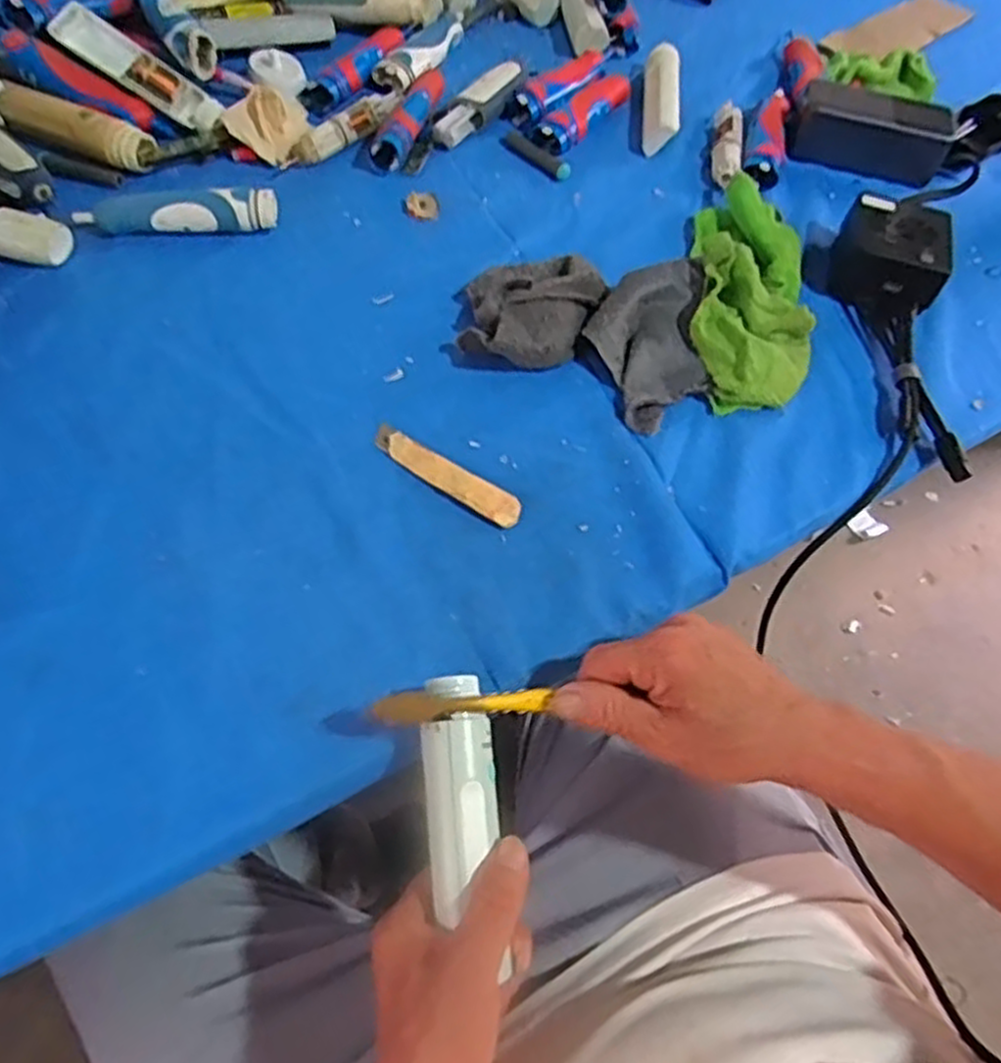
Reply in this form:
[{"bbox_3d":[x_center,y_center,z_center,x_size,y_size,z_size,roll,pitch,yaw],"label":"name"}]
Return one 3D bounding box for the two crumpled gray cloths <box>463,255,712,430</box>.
[{"bbox_3d":[0.062,-0.146,0.547,0.168,0.032,0.141,10,58,2],"label":"two crumpled gray cloths"}]

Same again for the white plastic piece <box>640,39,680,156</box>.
[{"bbox_3d":[0.147,-0.399,0.704,0.028,0.033,0.144,8,58,0],"label":"white plastic piece"}]

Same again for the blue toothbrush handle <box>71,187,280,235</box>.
[{"bbox_3d":[-0.241,-0.243,0.579,0.140,0.025,0.033,-4,59,-7],"label":"blue toothbrush handle"}]

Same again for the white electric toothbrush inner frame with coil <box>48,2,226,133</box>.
[{"bbox_3d":[-0.292,-0.376,0.627,0.143,0.015,0.038,33,60,-8],"label":"white electric toothbrush inner frame with coil"}]

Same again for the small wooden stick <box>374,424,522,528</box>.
[{"bbox_3d":[-0.035,-0.037,0.487,0.108,0.004,0.023,30,61,13],"label":"small wooden stick"}]

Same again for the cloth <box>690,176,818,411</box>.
[{"bbox_3d":[0.187,-0.189,0.576,0.082,0.046,0.220,6,58,0],"label":"cloth"}]

